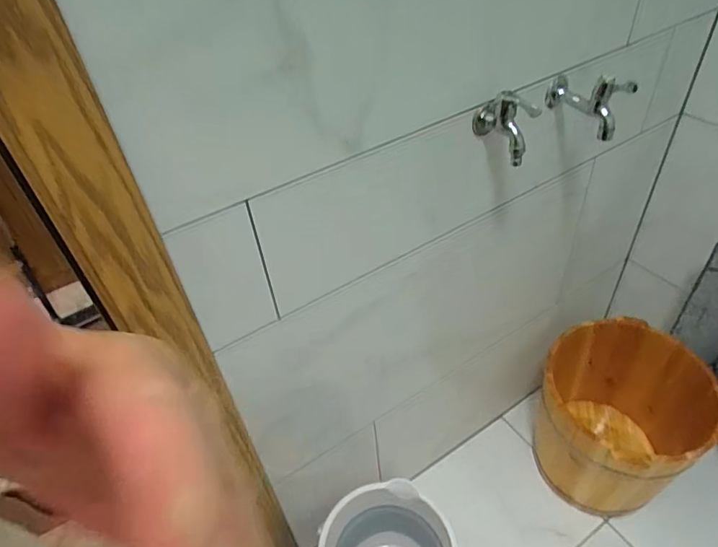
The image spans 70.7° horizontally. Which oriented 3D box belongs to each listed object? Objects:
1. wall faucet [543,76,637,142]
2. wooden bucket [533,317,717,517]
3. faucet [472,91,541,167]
[{"bbox_3d":[0.339,-0.257,0.747,0.049,0.080,0.122,-28,47,-21],"label":"wall faucet"},{"bbox_3d":[0.596,0.362,1.217,0.341,0.356,0.329,-4,44,4],"label":"wooden bucket"},{"bbox_3d":[0.201,-0.202,0.684,0.038,0.087,0.086,-28,47,-21],"label":"faucet"}]

